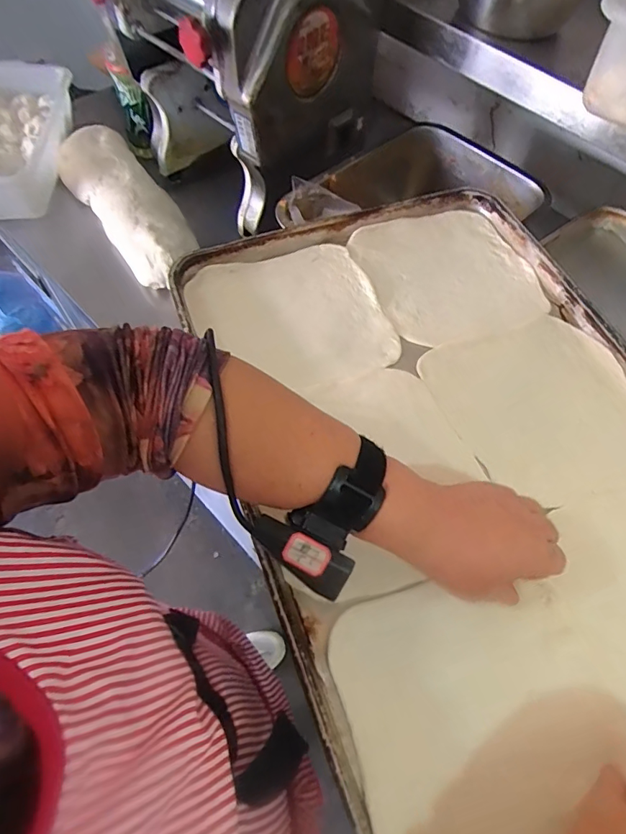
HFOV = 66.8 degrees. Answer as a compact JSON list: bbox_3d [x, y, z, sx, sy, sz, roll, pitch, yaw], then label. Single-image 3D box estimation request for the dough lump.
[{"bbox_3d":[-0.296,-0.340,0.776,0.117,0.093,0.330,-33,68,-19],"label":"dough lump"}]

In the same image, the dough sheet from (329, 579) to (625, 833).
[{"bbox_3d":[0.121,0.207,0.333,0.191,0.013,0.179,-15,63,-11],"label":"dough sheet"}]

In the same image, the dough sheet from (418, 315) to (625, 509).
[{"bbox_3d":[0.220,-0.011,0.458,0.186,0.009,0.183,-16,63,-12],"label":"dough sheet"}]

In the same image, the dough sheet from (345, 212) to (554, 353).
[{"bbox_3d":[0.153,-0.165,0.546,0.187,0.016,0.188,-20,64,-14],"label":"dough sheet"}]

